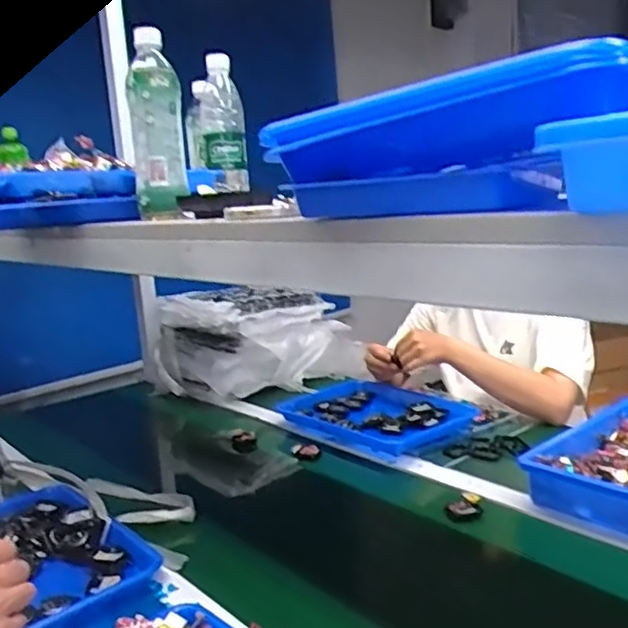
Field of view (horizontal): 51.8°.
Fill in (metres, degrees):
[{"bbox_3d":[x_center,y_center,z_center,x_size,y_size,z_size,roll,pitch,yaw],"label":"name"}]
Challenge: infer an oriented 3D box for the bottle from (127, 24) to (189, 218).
[{"bbox_3d":[-0.190,-0.229,0.770,0.058,0.213,0.073,-8,11,-11],"label":"bottle"}]

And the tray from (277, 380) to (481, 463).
[{"bbox_3d":[0.120,0.192,1.231,0.242,0.044,0.353,-14,13,-37],"label":"tray"}]

